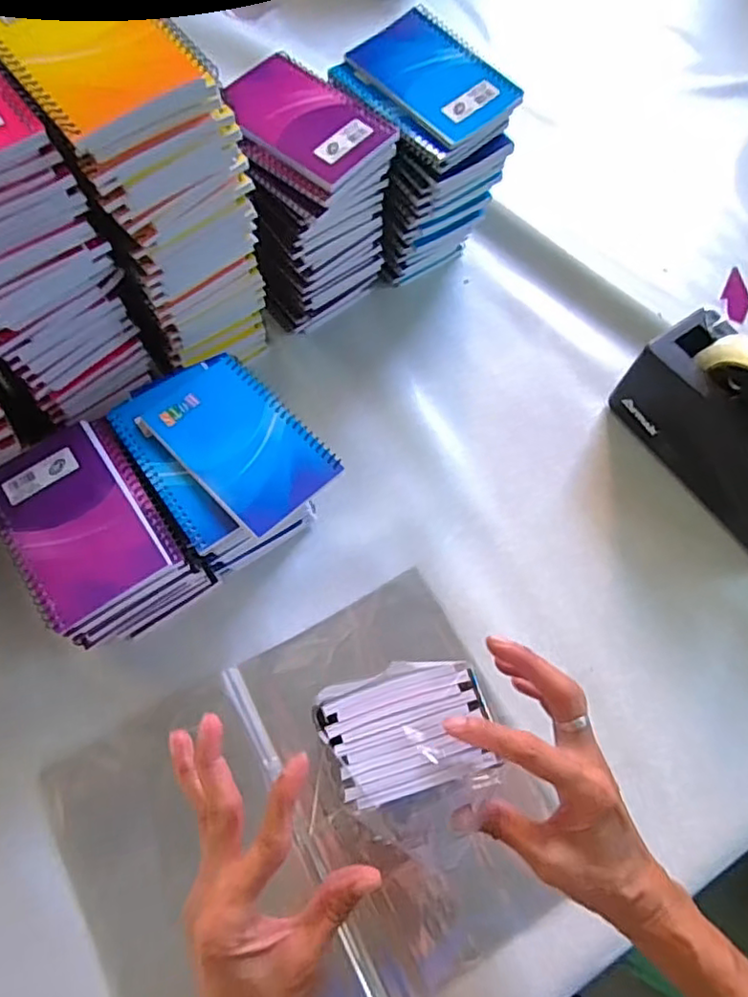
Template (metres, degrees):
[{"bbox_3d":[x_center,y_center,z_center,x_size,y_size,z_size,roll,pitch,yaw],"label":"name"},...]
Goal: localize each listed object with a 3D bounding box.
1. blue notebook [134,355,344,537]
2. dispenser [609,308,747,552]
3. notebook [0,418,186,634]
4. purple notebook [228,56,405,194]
[{"bbox_3d":[-0.096,-0.042,0.449,0.133,0.009,0.084,41,72,14],"label":"blue notebook"},{"bbox_3d":[0.302,-0.055,0.504,0.073,0.119,0.198,-32,72,-14],"label":"dispenser"},{"bbox_3d":[-0.201,0.013,0.424,0.094,0.013,0.128,-32,75,-13],"label":"notebook"},{"bbox_3d":[-0.056,-0.299,0.486,0.134,0.010,0.087,43,73,14],"label":"purple notebook"}]

